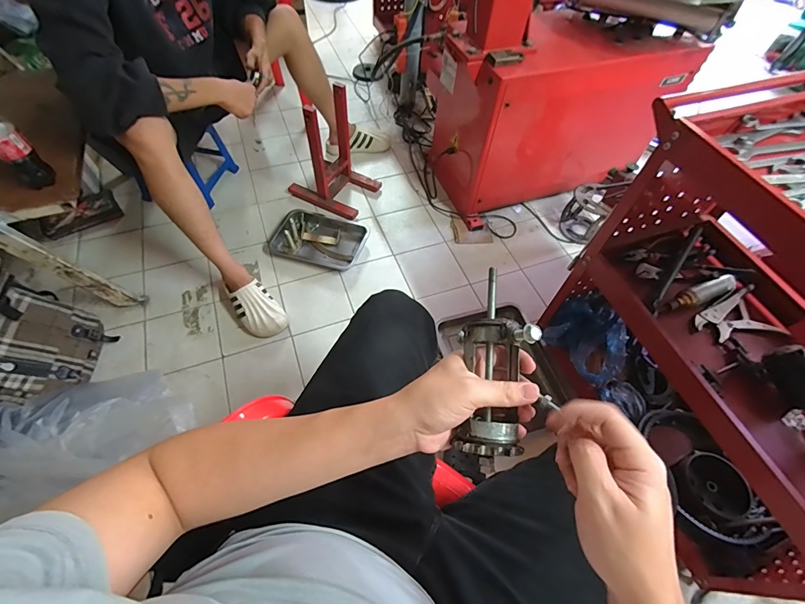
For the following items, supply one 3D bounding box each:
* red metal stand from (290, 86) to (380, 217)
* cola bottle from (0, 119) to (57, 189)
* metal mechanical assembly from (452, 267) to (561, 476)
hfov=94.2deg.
[{"bbox_3d":[-0.261,-0.532,1.308,0.283,0.348,0.226,22,59,10],"label":"red metal stand"},{"bbox_3d":[-0.798,-0.318,0.757,0.057,0.192,0.060,36,63,18],"label":"cola bottle"},{"bbox_3d":[0.082,0.053,0.309,0.069,0.059,0.156,7,78,3],"label":"metal mechanical assembly"}]

